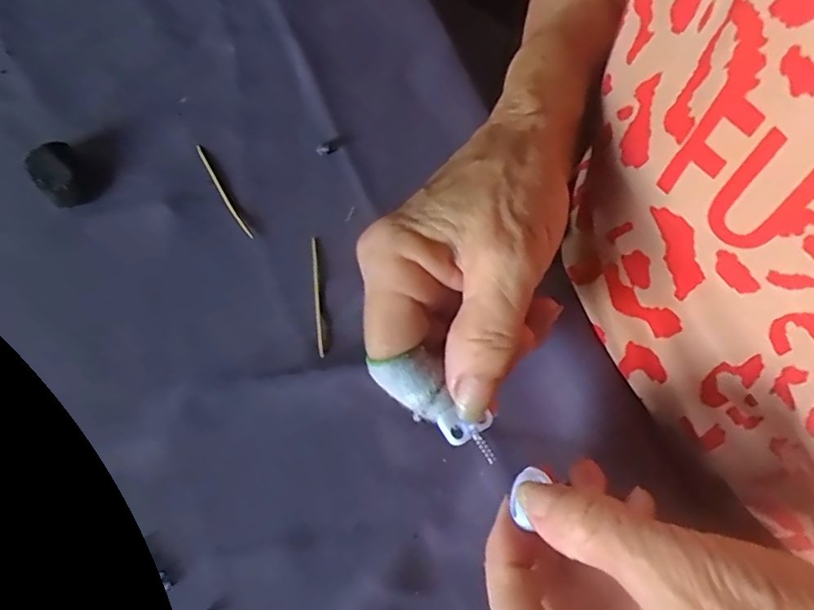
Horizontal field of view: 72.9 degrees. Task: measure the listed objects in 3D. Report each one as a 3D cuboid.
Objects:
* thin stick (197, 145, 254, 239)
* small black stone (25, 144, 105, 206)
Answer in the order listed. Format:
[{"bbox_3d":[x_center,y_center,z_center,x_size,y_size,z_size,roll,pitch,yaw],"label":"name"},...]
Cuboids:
[{"bbox_3d":[-0.093,-0.057,0.281,0.004,0.006,0.060,-30,73,-12],"label":"thin stick"},{"bbox_3d":[-0.167,-0.062,0.269,0.032,0.014,0.024,39,74,12],"label":"small black stone"}]

